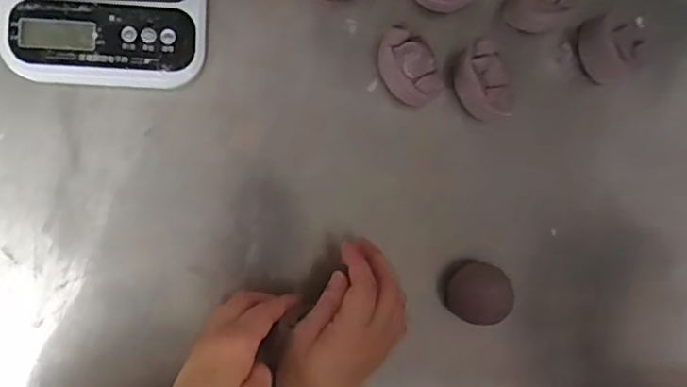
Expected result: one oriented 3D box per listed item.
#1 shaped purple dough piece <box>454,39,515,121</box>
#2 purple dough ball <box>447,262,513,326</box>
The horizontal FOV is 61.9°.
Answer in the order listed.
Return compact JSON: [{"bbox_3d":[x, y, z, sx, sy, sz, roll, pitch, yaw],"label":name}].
[{"bbox_3d":[0.113,-0.090,0.473,0.035,0.048,0.062,-19,94,-8],"label":"shaped purple dough piece"},{"bbox_3d":[0.113,0.084,0.472,0.042,0.045,0.046,0,92,-9],"label":"purple dough ball"}]

